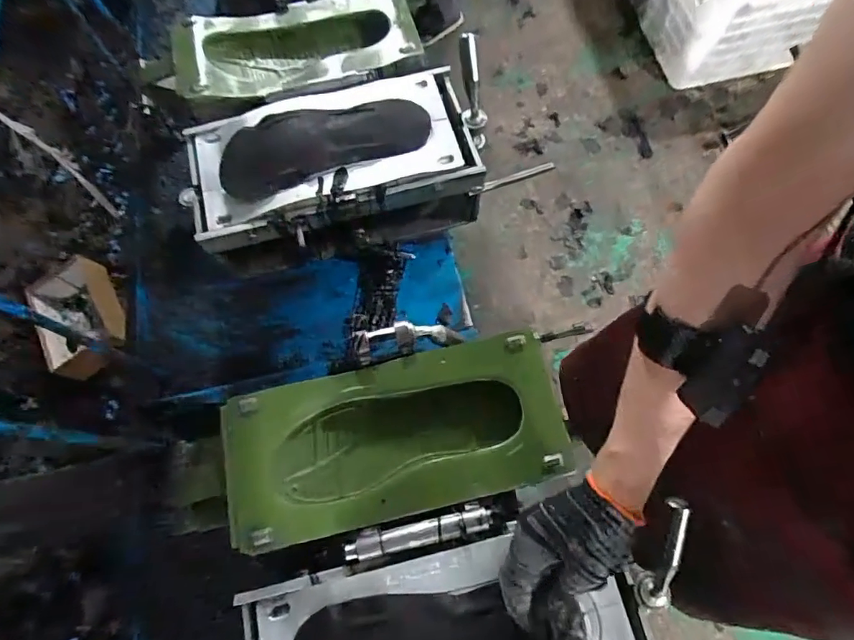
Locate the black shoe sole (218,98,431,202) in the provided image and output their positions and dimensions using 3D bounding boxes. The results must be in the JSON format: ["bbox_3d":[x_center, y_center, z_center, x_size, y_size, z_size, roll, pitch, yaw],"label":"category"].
[{"bbox_3d":[-0.141,-0.246,0.681,0.281,0.020,0.113,-19,71,-4],"label":"black shoe sole"}]

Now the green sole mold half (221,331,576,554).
[{"bbox_3d":[-0.035,0.129,0.555,0.358,0.053,0.166,-14,70,-2],"label":"green sole mold half"}]

